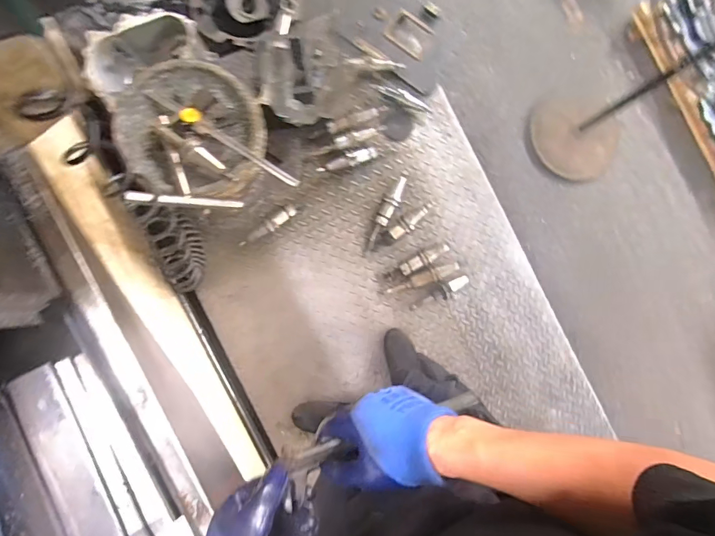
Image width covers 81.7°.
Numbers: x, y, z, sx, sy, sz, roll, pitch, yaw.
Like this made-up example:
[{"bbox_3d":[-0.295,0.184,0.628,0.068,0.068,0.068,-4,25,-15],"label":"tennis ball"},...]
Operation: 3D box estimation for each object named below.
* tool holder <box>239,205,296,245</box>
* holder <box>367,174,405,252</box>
[{"bbox_3d":[-0.271,-0.125,1.244,0.189,0.035,0.044,-37,91,-8],"label":"tool holder"},{"bbox_3d":[0.089,-0.172,1.281,0.050,0.050,0.247,28,84,-4],"label":"holder"}]

